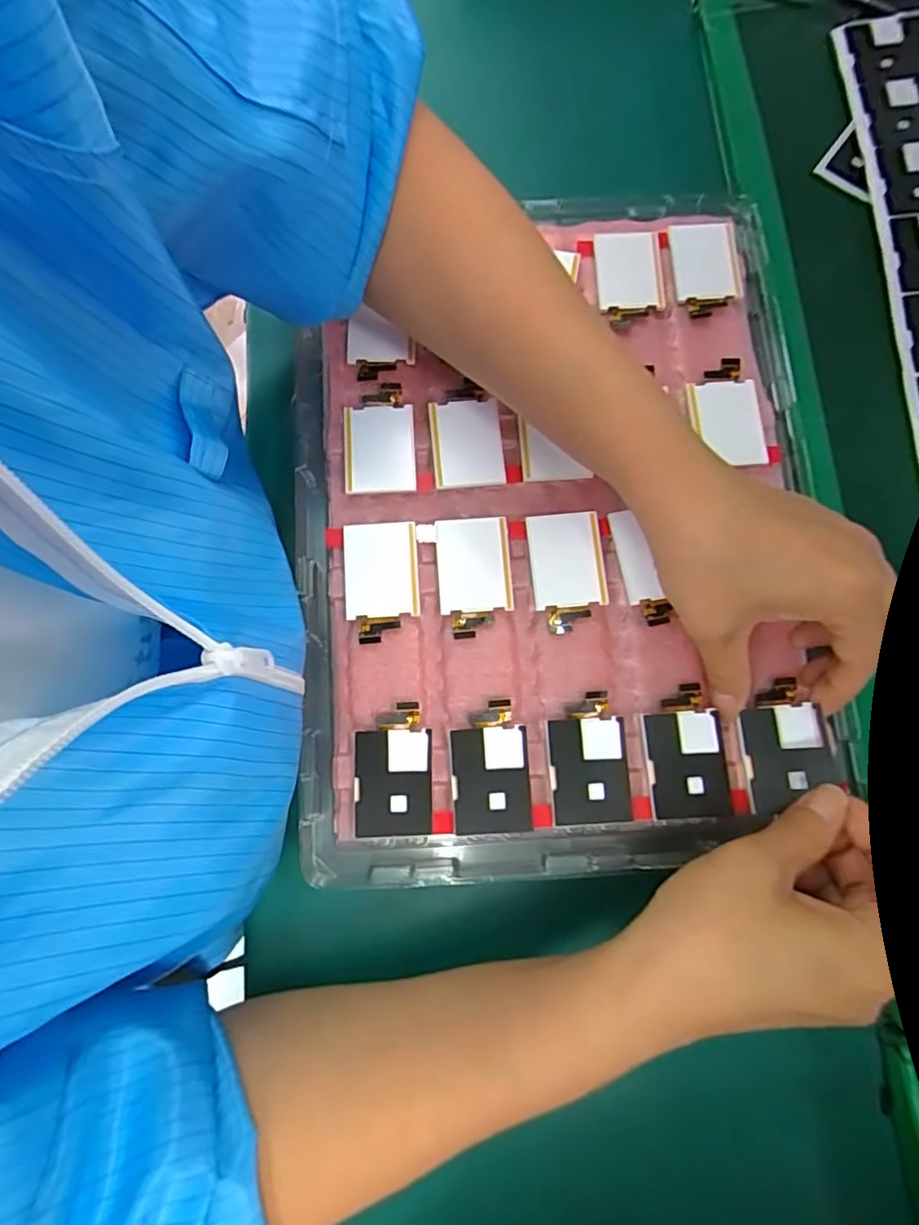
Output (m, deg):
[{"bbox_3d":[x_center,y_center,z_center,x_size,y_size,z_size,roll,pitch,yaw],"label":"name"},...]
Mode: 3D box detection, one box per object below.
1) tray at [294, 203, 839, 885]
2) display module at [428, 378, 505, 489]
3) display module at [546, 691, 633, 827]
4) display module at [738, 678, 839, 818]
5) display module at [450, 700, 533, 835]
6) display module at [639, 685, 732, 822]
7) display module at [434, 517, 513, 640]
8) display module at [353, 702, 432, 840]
[{"bbox_3d":[0.043,-0.049,0.295,0.244,0.025,0.337,-2,80,0],"label":"tray"},{"bbox_3d":[0.003,-0.088,0.297,0.035,0.006,0.052,-4,80,-1],"label":"display module"},{"bbox_3d":[0.058,0.066,0.267,0.035,0.004,0.056,-3,80,0],"label":"display module"},{"bbox_3d":[0.145,0.058,0.262,0.034,0.010,0.054,-8,69,16],"label":"display module"},{"bbox_3d":[0.014,0.069,0.266,0.034,0.004,0.056,-3,80,0],"label":"display module"},{"bbox_3d":[0.101,0.063,0.265,0.035,0.004,0.056,-4,80,-1],"label":"display module"},{"bbox_3d":[0.007,-0.017,0.285,0.034,0.004,0.057,-4,80,-1],"label":"display module"},{"bbox_3d":[-0.030,0.071,0.266,0.034,0.005,0.057,0,80,0],"label":"display module"}]

